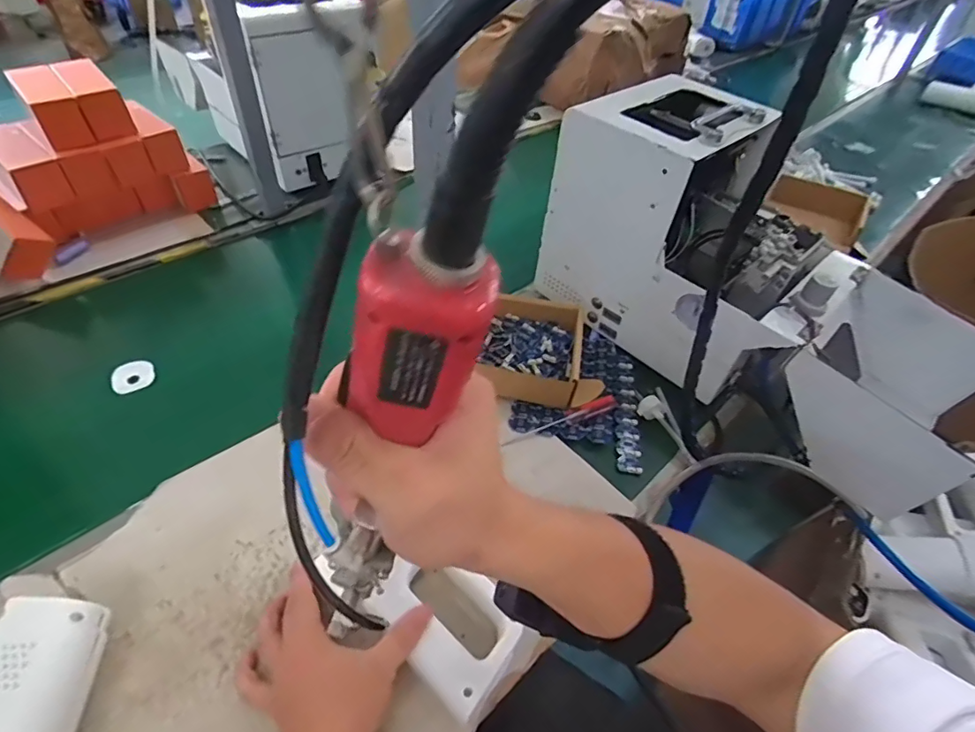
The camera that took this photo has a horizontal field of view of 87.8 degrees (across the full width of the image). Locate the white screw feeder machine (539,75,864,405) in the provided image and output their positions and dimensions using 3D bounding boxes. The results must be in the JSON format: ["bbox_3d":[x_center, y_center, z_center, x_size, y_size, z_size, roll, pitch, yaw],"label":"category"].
[{"bbox_3d":[0.267,-0.156,0.645,0.218,0.275,0.333,-33,58,-31],"label":"white screw feeder machine"}]

